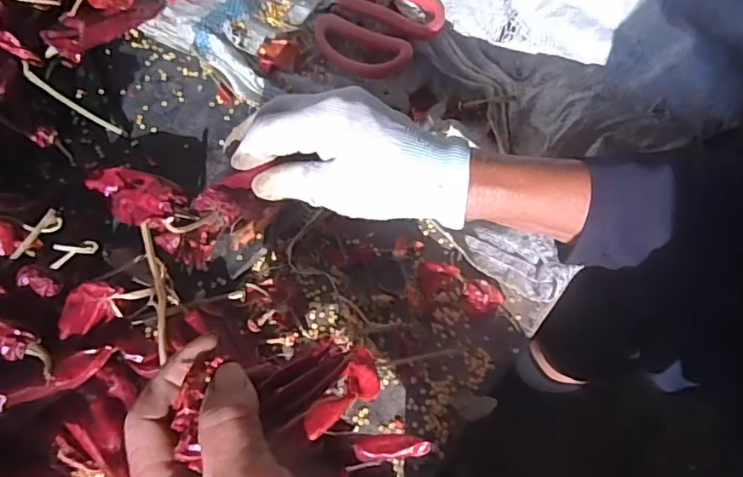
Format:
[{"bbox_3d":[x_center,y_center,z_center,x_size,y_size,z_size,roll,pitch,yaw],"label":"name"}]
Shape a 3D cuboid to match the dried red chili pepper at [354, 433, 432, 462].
[{"bbox_3d":[0.009,0.092,0.239,0.032,0.007,0.011,-2,61,-1],"label":"dried red chili pepper"}]

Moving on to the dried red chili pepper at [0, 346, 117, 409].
[{"bbox_3d":[-0.191,0.083,0.307,0.085,0.009,0.014,-19,62,-27],"label":"dried red chili pepper"}]

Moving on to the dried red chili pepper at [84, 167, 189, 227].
[{"bbox_3d":[-0.174,-0.032,0.393,0.071,0.017,0.035,19,63,10],"label":"dried red chili pepper"}]

